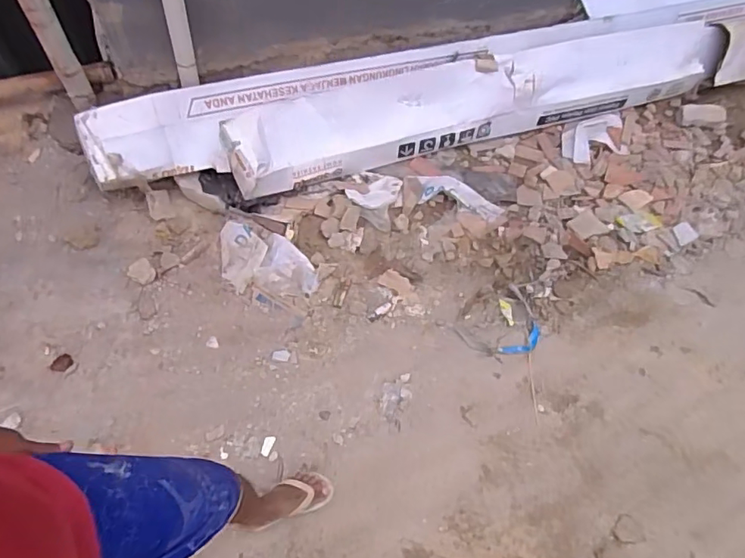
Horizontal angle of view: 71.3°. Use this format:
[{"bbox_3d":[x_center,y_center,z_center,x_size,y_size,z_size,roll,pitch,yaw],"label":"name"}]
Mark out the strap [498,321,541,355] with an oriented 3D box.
[{"bbox_3d":[0.484,0.203,1.656,0.167,0.018,0.064,-31,72,-22],"label":"strap"}]

